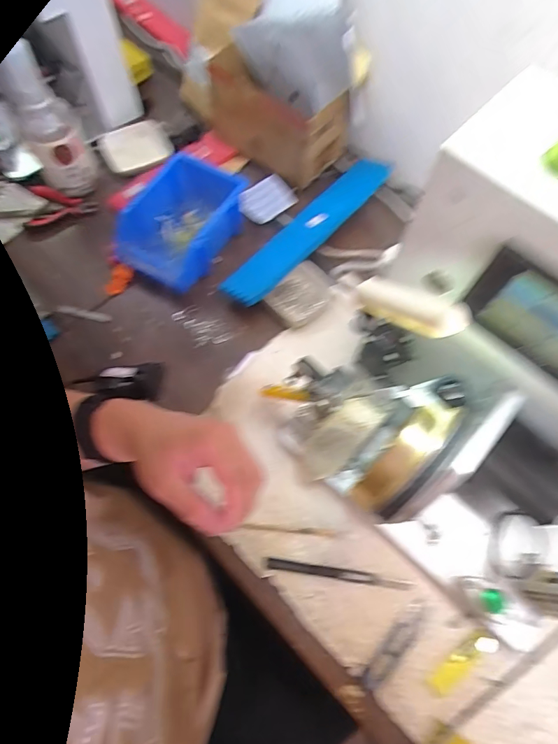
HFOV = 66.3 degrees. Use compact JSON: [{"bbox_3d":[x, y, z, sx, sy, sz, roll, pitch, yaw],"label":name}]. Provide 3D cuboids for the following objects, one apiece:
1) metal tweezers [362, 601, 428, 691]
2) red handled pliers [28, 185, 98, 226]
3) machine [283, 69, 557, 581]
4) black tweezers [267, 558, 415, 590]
[{"bbox_3d":[0.127,0.291,0.456,0.025,0.009,0.102,38,70,14],"label":"metal tweezers"},{"bbox_3d":[-0.329,-0.256,0.654,0.100,0.017,0.067,-5,67,-4],"label":"red handled pliers"},{"bbox_3d":[0.196,0.062,0.376,0.342,0.335,0.230,41,71,14],"label":"machine"},{"bbox_3d":[0.069,0.228,0.482,0.162,0.004,0.012,8,66,1],"label":"black tweezers"}]

